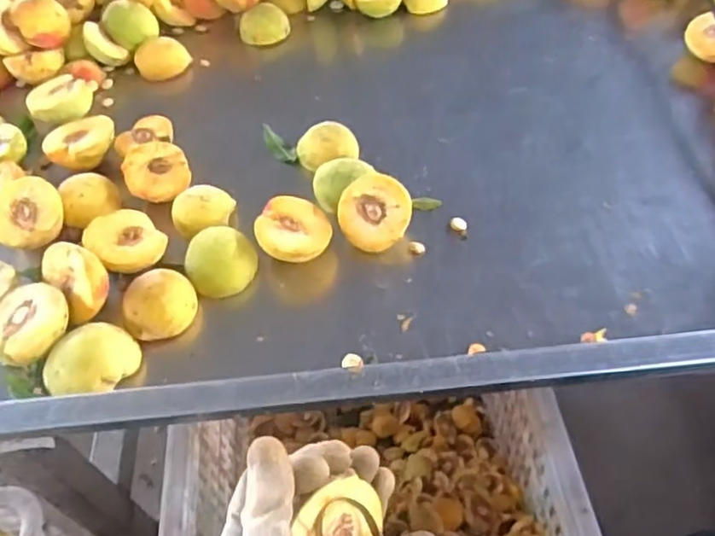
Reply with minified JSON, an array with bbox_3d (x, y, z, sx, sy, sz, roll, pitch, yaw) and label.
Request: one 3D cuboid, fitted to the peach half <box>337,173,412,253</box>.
[{"bbox_3d":[0.014,-0.047,0.542,0.061,0.021,0.060,-37,91,7],"label":"peach half"}]

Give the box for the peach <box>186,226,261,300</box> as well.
[{"bbox_3d":[-0.113,-0.005,0.531,0.052,0.030,0.050,17,55,16],"label":"peach"}]

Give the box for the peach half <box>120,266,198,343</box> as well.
[{"bbox_3d":[-0.155,0.029,0.506,0.053,0.035,0.044,-19,53,-11],"label":"peach half"}]

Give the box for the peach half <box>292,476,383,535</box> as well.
[{"bbox_3d":[-0.015,0.133,0.328,0.025,0.047,0.056,-2,47,48],"label":"peach half"}]

